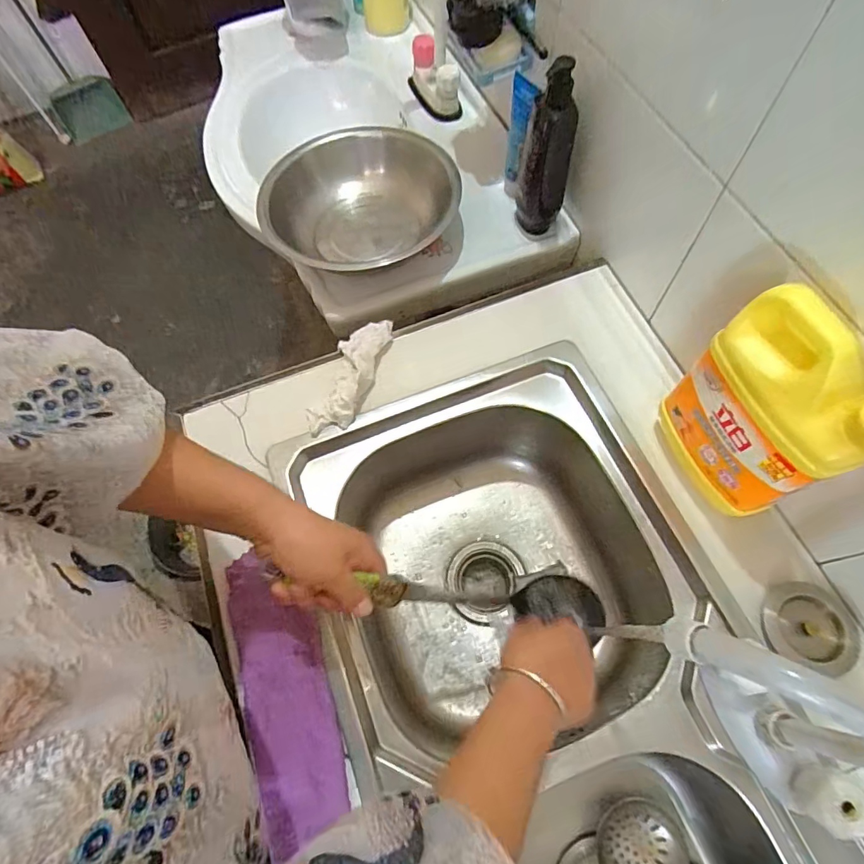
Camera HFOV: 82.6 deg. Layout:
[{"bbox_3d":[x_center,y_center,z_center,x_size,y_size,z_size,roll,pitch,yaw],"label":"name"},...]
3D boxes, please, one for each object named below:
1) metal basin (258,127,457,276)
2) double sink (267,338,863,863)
[{"bbox_3d":[-0.103,-0.319,0.705,0.270,0.077,0.260,-1,66,3],"label":"metal basin"},{"bbox_3d":[0.131,0.302,0.535,0.386,0.201,0.728,-21,66,-6],"label":"double sink"}]

